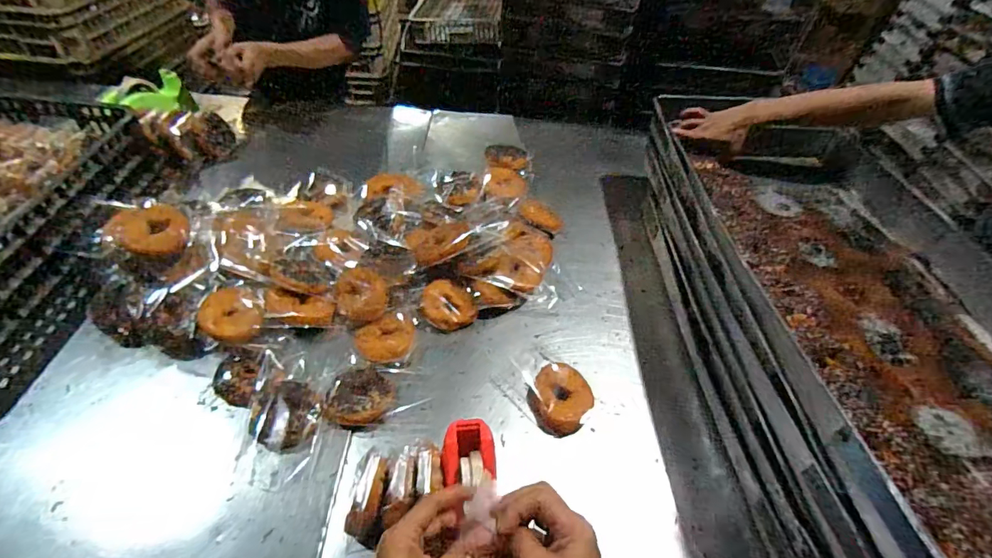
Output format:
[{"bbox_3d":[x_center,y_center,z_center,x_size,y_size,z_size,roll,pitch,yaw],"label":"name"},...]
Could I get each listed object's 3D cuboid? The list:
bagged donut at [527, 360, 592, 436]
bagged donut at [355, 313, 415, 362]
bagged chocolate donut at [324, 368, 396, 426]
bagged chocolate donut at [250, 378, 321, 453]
[{"bbox_3d":[0.103,0.183,0.742,0.095,0.035,0.110,31,53,21],"label":"bagged donut"},{"bbox_3d":[-0.182,0.100,0.787,0.093,0.024,0.073,-19,53,-20],"label":"bagged donut"},{"bbox_3d":[-0.208,0.180,0.724,0.096,0.029,0.093,2,48,-3],"label":"bagged chocolate donut"},{"bbox_3d":[-0.307,0.199,0.691,0.093,0.028,0.093,2,48,-3],"label":"bagged chocolate donut"}]

